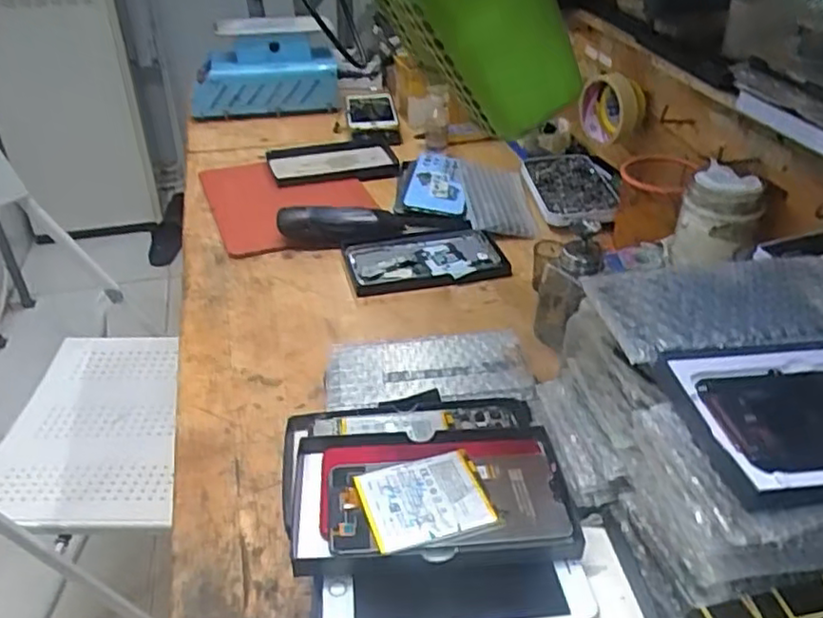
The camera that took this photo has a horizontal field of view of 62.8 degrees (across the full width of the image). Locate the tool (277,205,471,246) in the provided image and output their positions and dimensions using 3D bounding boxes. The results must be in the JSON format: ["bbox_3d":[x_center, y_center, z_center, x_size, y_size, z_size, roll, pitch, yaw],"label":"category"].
[{"bbox_3d":[-0.044,-0.105,0.805,0.224,0.042,0.044,-4,36,-5],"label":"tool"}]

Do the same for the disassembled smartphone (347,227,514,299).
[{"bbox_3d":[0.017,-0.055,0.765,0.175,0.010,0.104,-8,44,-9],"label":"disassembled smartphone"}]

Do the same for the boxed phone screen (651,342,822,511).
[{"bbox_3d":[0.230,0.055,0.360,0.169,0.016,0.098,-5,36,-7],"label":"boxed phone screen"}]

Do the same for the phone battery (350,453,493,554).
[{"bbox_3d":[0.008,0.123,0.438,0.078,0.004,0.062,-12,43,-17],"label":"phone battery"}]

